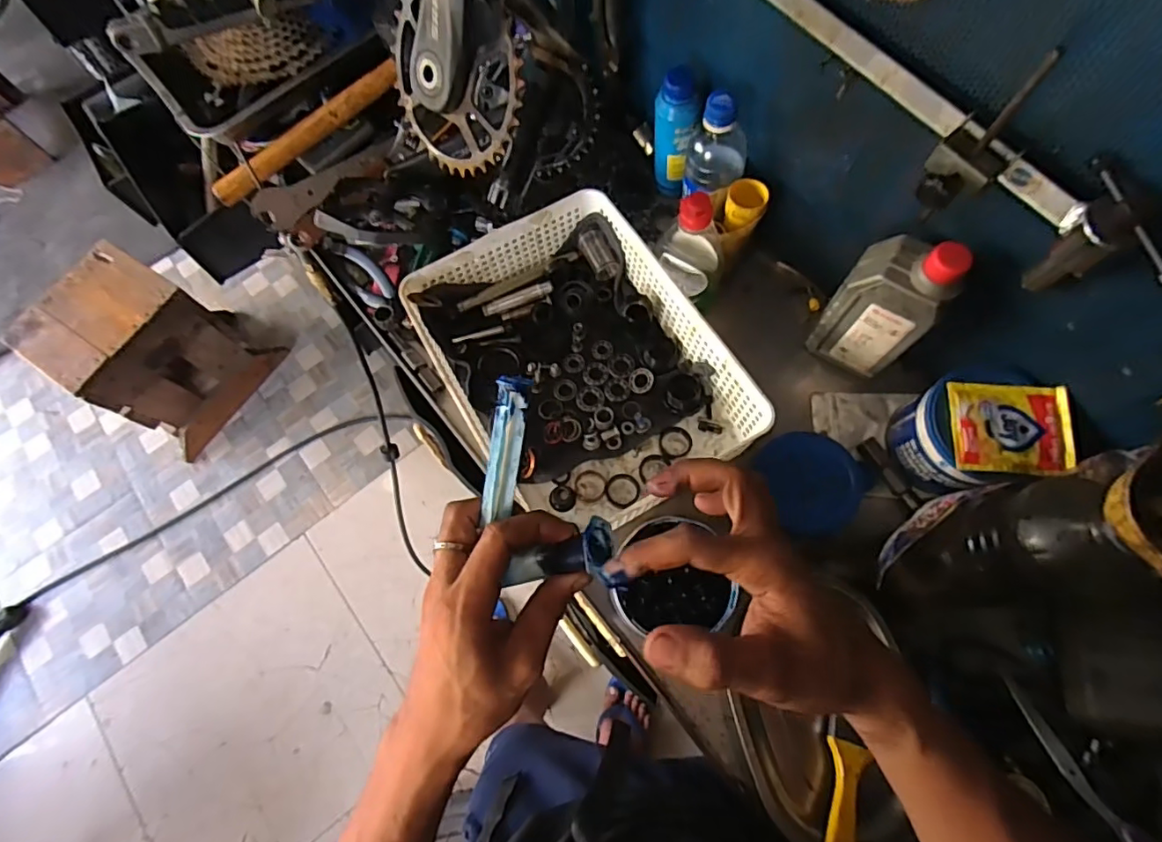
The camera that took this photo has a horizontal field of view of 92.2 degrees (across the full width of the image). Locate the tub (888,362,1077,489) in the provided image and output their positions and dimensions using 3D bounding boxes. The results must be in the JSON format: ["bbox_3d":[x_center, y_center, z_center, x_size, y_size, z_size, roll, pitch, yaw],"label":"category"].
[{"bbox_3d":[0.365,0.013,0.526,0.108,0.097,0.101,-1,70,2],"label":"tub"}]

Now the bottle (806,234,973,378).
[{"bbox_3d":[0.282,-0.107,0.524,0.085,0.167,0.053,42,77,15],"label":"bottle"}]

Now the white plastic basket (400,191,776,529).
[{"bbox_3d":[-0.005,-0.061,0.585,0.267,0.074,0.324,-28,72,-7],"label":"white plastic basket"}]

